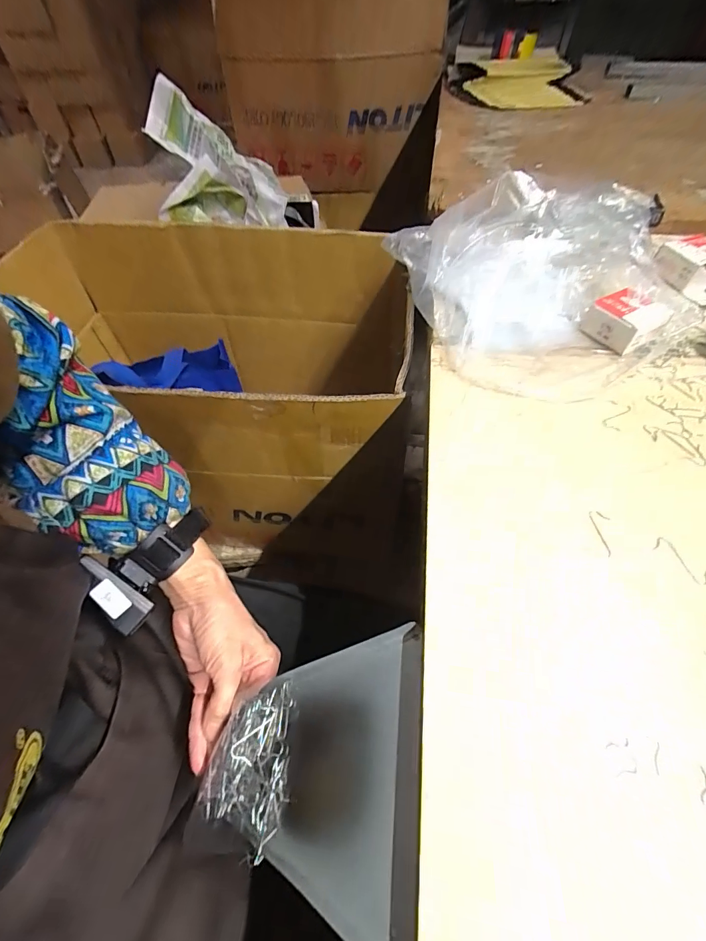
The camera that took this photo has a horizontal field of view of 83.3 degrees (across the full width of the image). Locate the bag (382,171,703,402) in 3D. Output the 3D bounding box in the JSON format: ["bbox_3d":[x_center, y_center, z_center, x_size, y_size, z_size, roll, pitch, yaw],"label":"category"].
[{"bbox_3d":[0.203,-0.203,0.410,0.263,0.075,0.283,-10,55,-6],"label":"bag"}]

